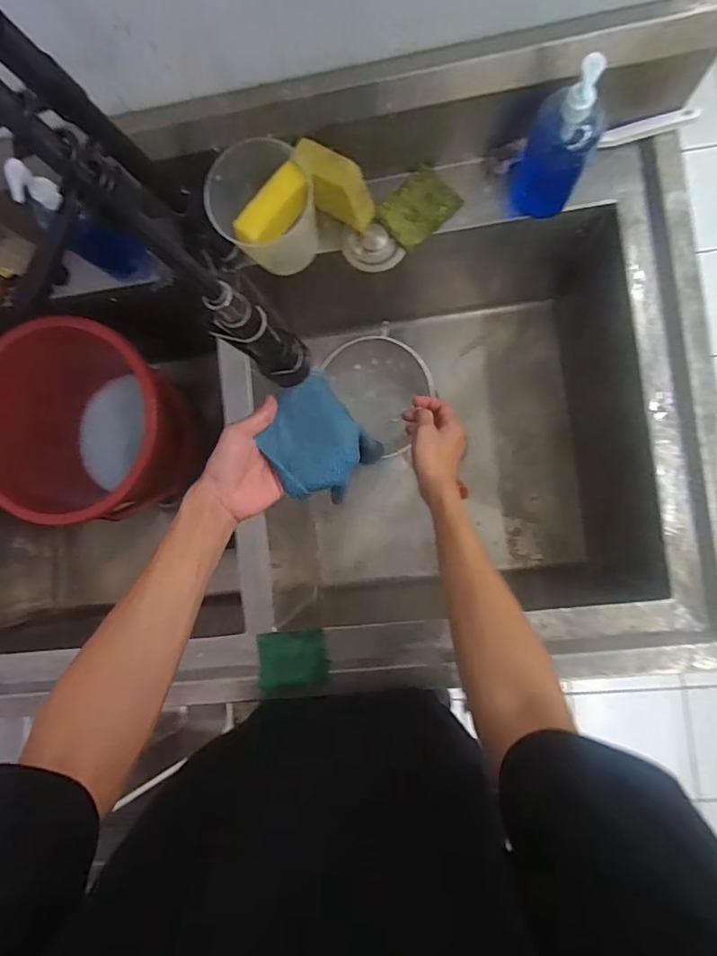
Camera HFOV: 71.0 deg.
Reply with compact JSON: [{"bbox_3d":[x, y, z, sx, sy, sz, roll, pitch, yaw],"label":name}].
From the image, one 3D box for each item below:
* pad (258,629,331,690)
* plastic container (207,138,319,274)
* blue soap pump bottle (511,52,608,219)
[{"bbox_3d":[-0.085,0.234,0.653,0.088,0.012,0.068,-6,74,-4],"label":"pad"},{"bbox_3d":[-0.110,-0.323,0.611,0.118,0.101,0.108,0,88,6],"label":"plastic container"},{"bbox_3d":[0.217,-0.360,0.540,0.068,0.190,0.053,15,89,7],"label":"blue soap pump bottle"}]

